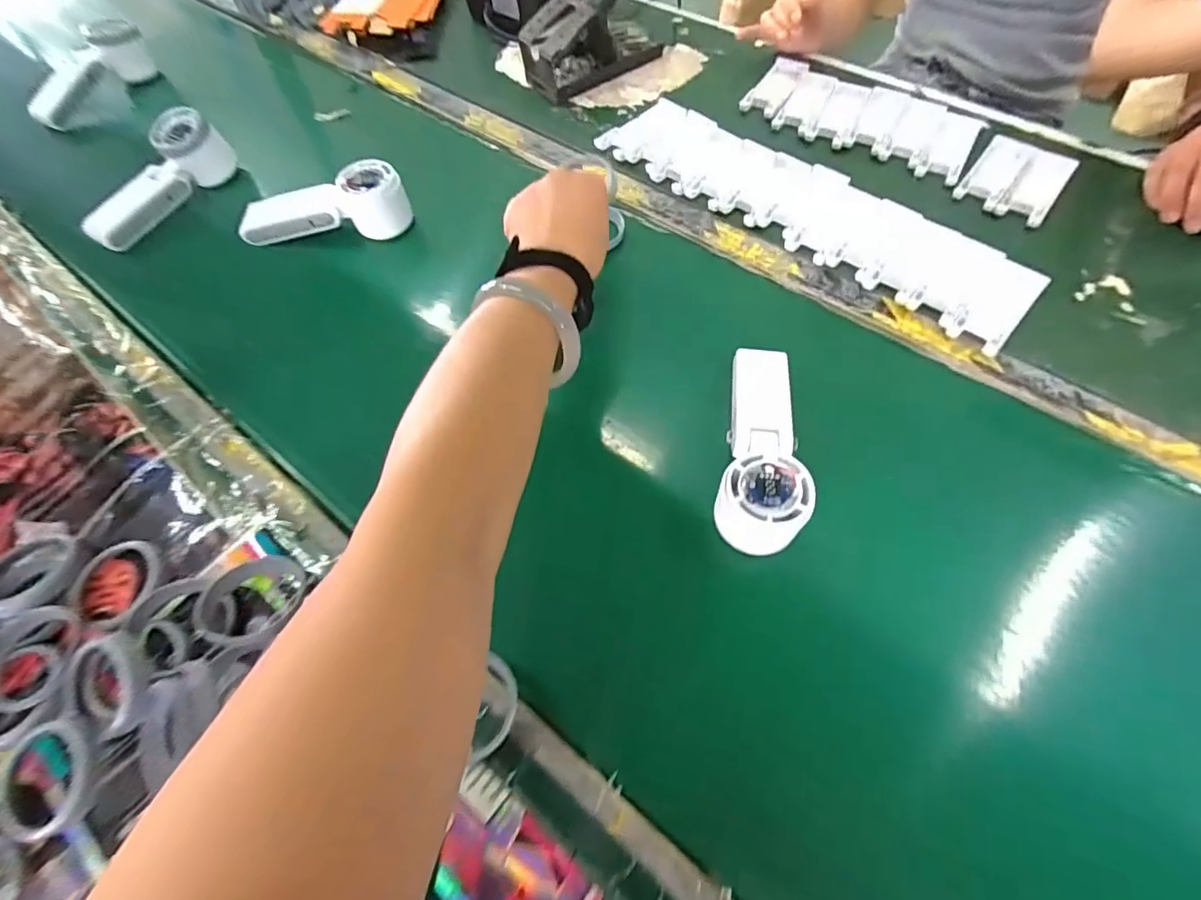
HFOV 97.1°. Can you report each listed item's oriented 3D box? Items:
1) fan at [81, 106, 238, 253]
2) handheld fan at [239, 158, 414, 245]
[{"bbox_3d":[-0.459,-0.280,0.554,0.070,0.057,0.162,20,66,13],"label":"fan"},{"bbox_3d":[-0.262,-0.230,0.511,0.145,0.048,0.053,-19,64,-6],"label":"handheld fan"}]

